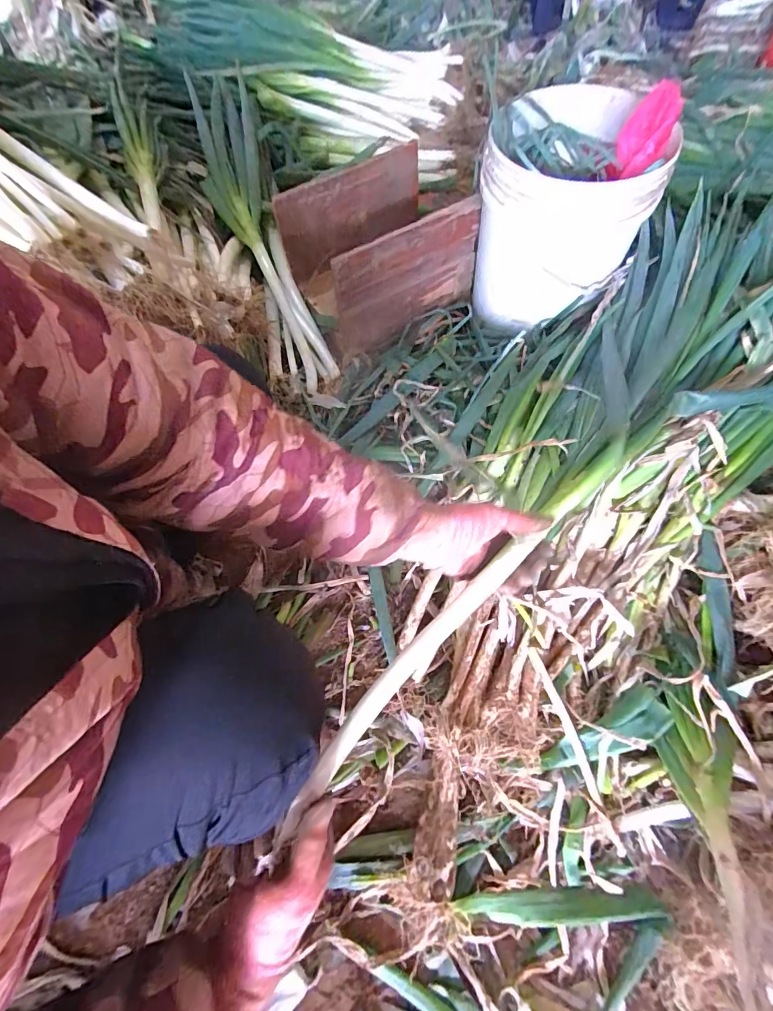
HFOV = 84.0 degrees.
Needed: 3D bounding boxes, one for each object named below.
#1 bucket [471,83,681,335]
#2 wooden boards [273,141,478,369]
[{"bbox_3d":[0.305,-0.528,0.804,0.258,0.299,0.254,-1,64,2],"label":"bucket"},{"bbox_3d":[-0.022,-0.548,0.920,0.341,0.219,0.278,-32,67,-12],"label":"wooden boards"}]

